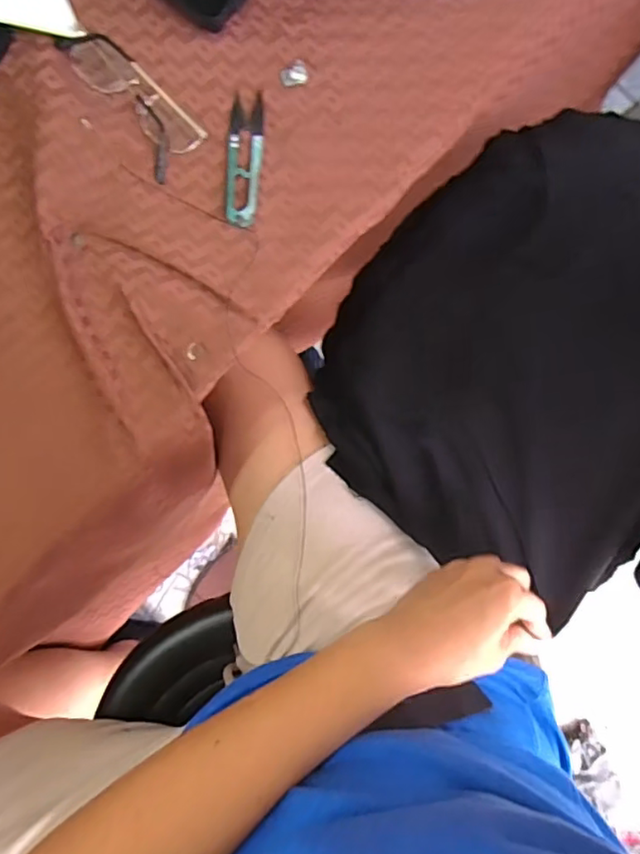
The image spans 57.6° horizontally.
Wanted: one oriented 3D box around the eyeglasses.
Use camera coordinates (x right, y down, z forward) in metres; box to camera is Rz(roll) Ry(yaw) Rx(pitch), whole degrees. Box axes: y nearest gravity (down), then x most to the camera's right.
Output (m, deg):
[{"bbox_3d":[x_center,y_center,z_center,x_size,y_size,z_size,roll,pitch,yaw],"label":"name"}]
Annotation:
[{"bbox_3d":[-0.142,-0.243,0.424,0.045,0.020,0.128,-43,86,-4],"label":"eyeglasses"}]

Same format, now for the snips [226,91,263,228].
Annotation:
[{"bbox_3d":[-0.055,-0.196,0.426,0.024,0.007,0.102,3,84,1],"label":"snips"}]

